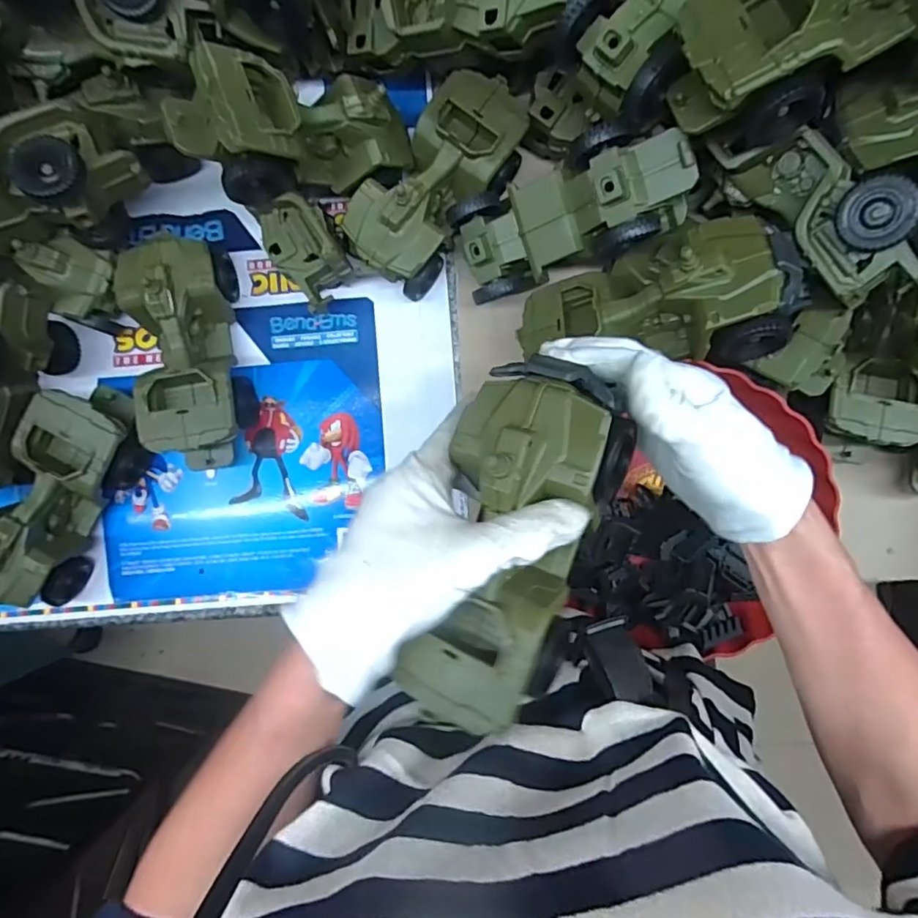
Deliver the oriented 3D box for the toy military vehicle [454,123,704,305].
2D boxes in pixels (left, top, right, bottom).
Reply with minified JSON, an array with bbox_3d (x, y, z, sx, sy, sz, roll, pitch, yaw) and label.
[{"bbox_3d":[0.087,-0.185,0.444,0.180,0.069,0.079,-12,87,31],"label":"toy military vehicle"}]

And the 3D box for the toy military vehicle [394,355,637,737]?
[{"bbox_3d":[0.032,0.045,0.295,0.089,0.052,0.186,15,86,2],"label":"toy military vehicle"}]

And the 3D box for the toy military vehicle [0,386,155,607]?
[{"bbox_3d":[-0.332,0.029,0.488,0.079,0.081,0.180,26,89,2],"label":"toy military vehicle"}]

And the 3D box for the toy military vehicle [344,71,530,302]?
[{"bbox_3d":[-0.016,-0.224,0.493,0.089,0.083,0.176,40,89,2],"label":"toy military vehicle"}]

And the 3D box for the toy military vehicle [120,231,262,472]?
[{"bbox_3d":[-0.228,-0.086,0.490,0.077,0.082,0.183,-9,88,1],"label":"toy military vehicle"}]

